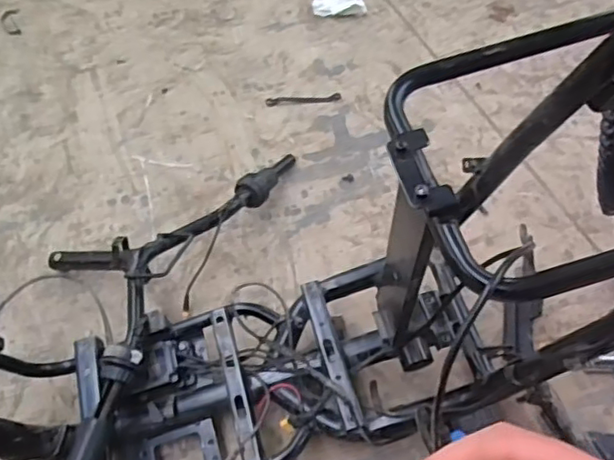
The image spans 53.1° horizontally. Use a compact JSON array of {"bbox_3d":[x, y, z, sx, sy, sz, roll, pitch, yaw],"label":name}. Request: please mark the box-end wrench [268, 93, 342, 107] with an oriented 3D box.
[{"bbox_3d":[-0.006,-0.239,1.127,0.135,0.006,0.023,-2,55,3],"label":"box-end wrench"}]

